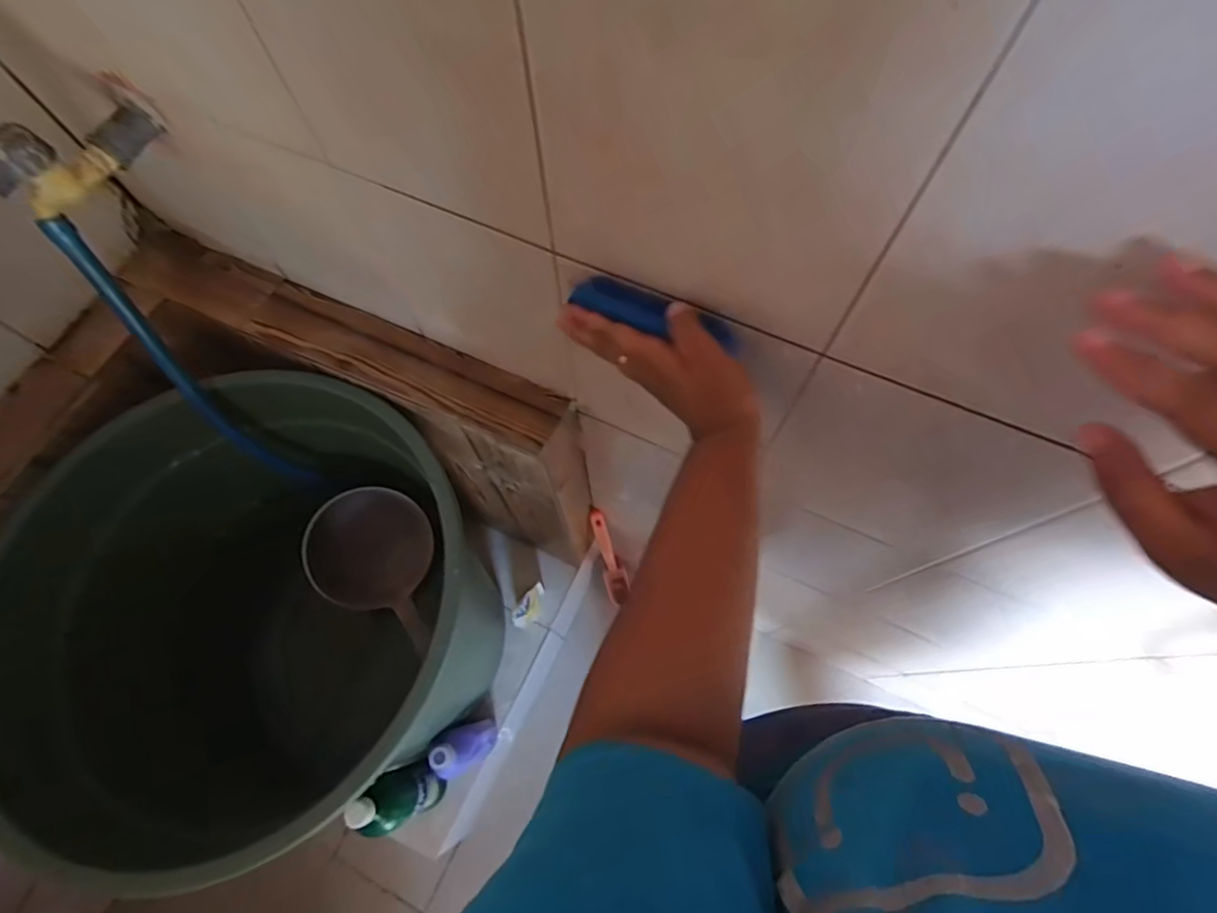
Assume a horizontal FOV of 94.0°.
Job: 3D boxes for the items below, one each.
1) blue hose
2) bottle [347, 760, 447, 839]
[{"bbox_3d":[-0.455,-0.075,0.637,0.060,0.401,0.093,-26,69,-9],"label":"blue hose"},{"bbox_3d":[-0.294,0.493,0.825,0.078,0.238,0.069,-26,69,-9],"label":"bottle"}]

